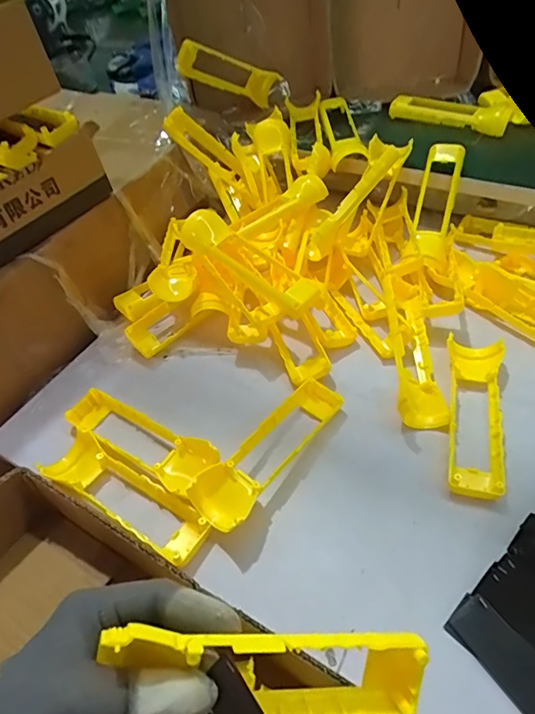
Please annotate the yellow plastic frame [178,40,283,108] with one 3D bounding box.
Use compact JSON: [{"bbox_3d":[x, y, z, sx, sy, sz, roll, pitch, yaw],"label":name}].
[{"bbox_3d":[-0.056,-0.412,0.682,0.170,0.048,0.026,-8,40,-40],"label":"yellow plastic frame"}]

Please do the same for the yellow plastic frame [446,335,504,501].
[{"bbox_3d":[0.188,0.050,0.421,0.048,0.022,0.160,7,50,13],"label":"yellow plastic frame"}]

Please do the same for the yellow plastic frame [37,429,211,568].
[{"bbox_3d":[-0.122,0.118,0.402,0.164,0.021,0.049,22,54,24],"label":"yellow plastic frame"}]

